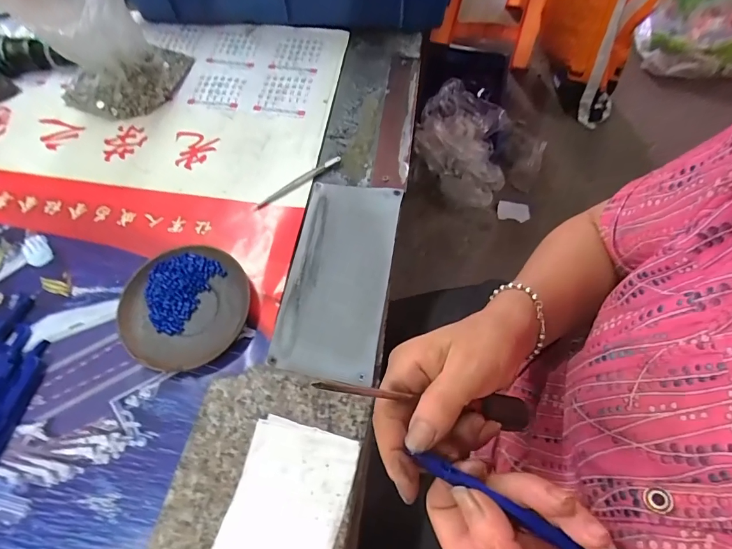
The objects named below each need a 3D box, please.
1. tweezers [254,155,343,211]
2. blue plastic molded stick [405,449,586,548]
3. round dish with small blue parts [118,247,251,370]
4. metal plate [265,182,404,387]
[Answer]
[{"bbox_3d":[-0.072,-0.098,0.424,0.106,0.006,0.009,-32,69,-12],"label":"tweezers"},{"bbox_3d":[0.078,0.125,0.211,0.115,0.004,0.010,26,69,16],"label":"blue plastic molded stick"},{"bbox_3d":[-0.164,0.029,0.364,0.111,0.016,0.112,-1,66,1],"label":"round dish with small blue parts"},{"bbox_3d":[-0.025,-0.002,0.380,0.092,0.008,0.196,8,66,5],"label":"metal plate"}]

